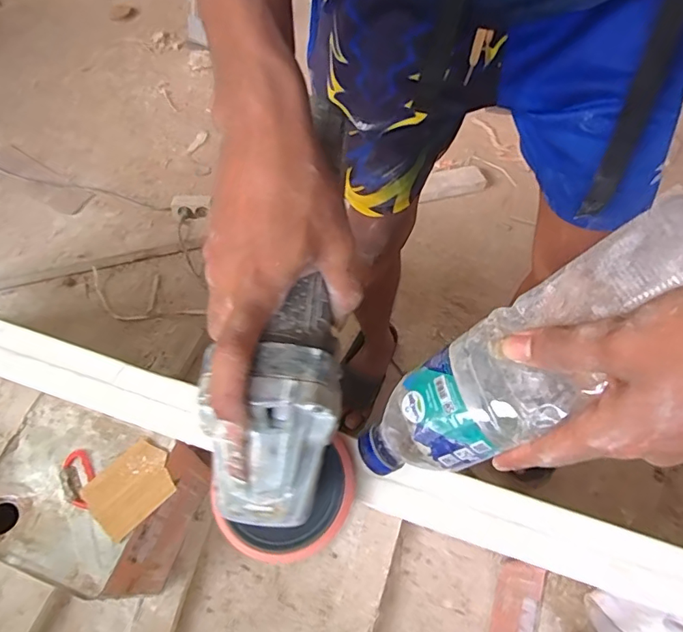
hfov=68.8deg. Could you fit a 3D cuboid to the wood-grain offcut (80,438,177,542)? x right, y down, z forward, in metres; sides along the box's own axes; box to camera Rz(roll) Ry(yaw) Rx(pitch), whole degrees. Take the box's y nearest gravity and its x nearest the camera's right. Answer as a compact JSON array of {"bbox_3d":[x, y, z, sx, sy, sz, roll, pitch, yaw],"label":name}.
[{"bbox_3d":[-0.294,0.239,0.698,0.091,0.013,0.113,41,69,20],"label":"wood-grain offcut"}]

